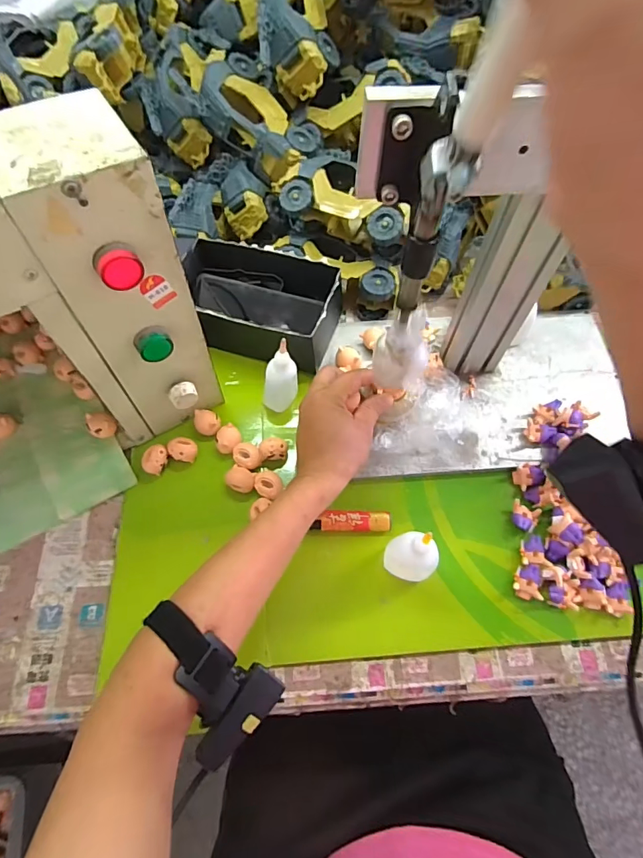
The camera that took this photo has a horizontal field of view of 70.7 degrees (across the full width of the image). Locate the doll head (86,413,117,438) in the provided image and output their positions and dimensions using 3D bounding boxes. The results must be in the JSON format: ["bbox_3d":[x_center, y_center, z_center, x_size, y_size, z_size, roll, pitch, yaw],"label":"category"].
[{"bbox_3d":[-0.227,-0.003,0.471,0.029,0.020,0.025,27,67,12],"label":"doll head"}]

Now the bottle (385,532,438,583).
[{"bbox_3d":[0.079,0.115,0.399,0.042,0.093,0.037,-12,65,-6],"label":"bottle"}]

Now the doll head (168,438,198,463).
[{"bbox_3d":[-0.147,0.023,0.481,0.029,0.022,0.025,14,65,7],"label":"doll head"}]

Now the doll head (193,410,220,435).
[{"bbox_3d":[-0.124,-0.005,0.495,0.028,0.022,0.025,10,64,5],"label":"doll head"}]

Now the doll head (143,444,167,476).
[{"bbox_3d":[-0.172,0.033,0.473,0.023,0.023,0.030,11,65,6],"label":"doll head"}]

